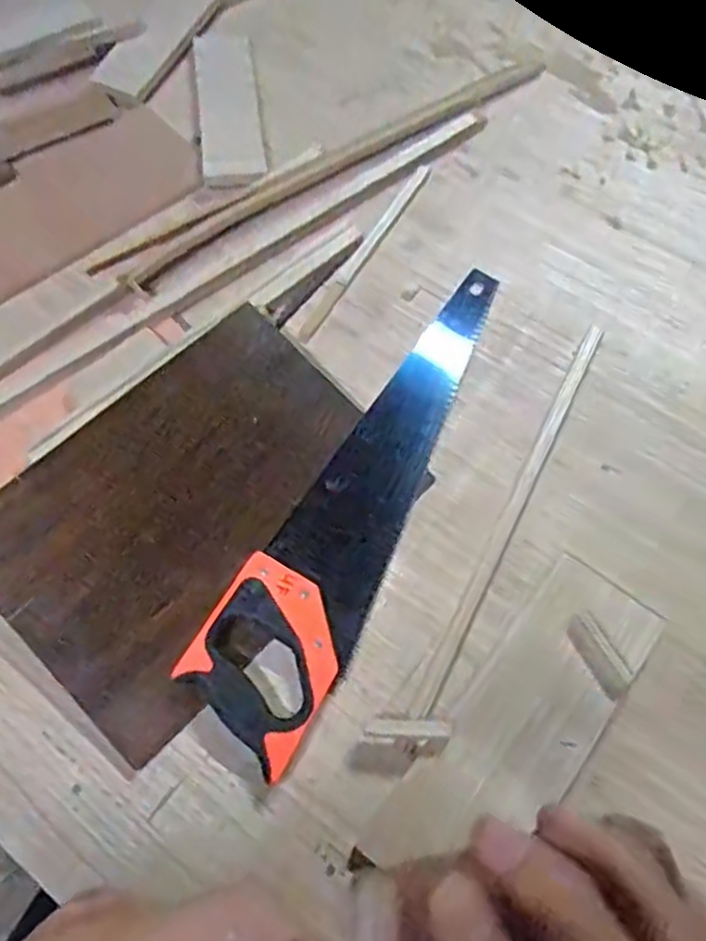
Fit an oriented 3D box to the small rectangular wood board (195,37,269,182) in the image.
[{"bbox_3d":[-0.155,-0.456,0.891,0.072,0.011,0.262,-7,65,-5],"label":"small rectangular wood board"}]

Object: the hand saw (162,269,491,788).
[{"bbox_3d":[0.032,0.006,0.652,0.111,0.030,0.508,30,67,12],"label":"hand saw"}]

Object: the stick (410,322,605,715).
[{"bbox_3d":[0.150,0.029,0.651,0.016,0.010,0.420,26,66,10],"label":"stick"}]

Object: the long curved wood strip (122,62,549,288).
[{"bbox_3d":[-0.001,-0.373,0.847,0.593,0.012,0.046,-35,70,-17],"label":"long curved wood strip"}]

